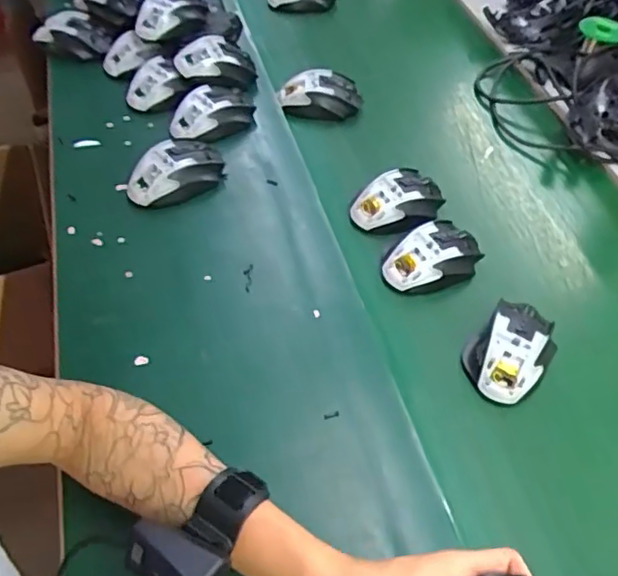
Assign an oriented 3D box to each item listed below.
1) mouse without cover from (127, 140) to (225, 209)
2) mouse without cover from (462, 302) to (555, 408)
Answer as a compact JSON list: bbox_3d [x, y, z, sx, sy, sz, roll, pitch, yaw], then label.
[{"bbox_3d":[-0.155,-0.134,0.693,0.110,0.041,0.063,-28,57,-26],"label":"mouse without cover"},{"bbox_3d":[0.198,0.061,0.585,0.073,0.042,0.101,33,54,22],"label":"mouse without cover"}]

